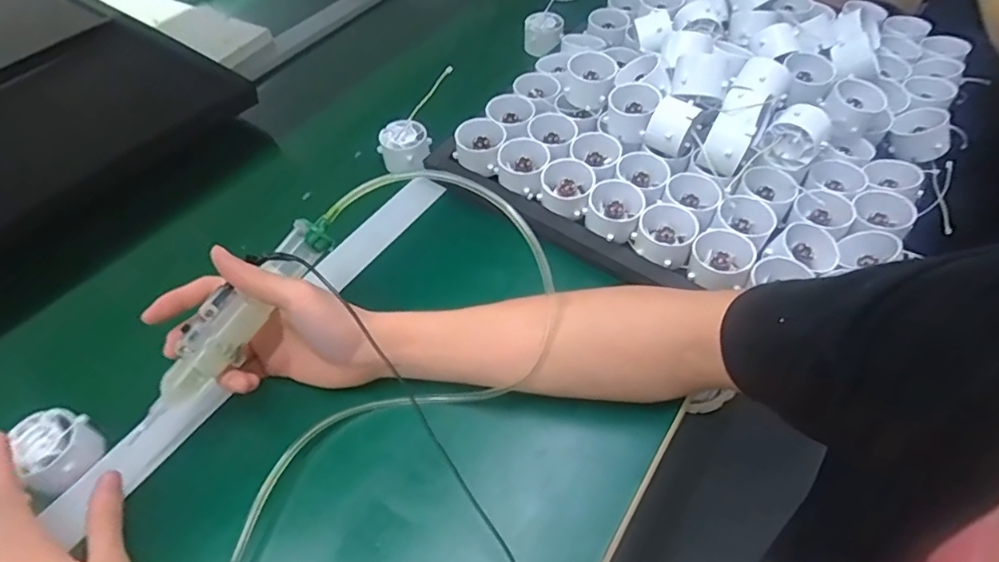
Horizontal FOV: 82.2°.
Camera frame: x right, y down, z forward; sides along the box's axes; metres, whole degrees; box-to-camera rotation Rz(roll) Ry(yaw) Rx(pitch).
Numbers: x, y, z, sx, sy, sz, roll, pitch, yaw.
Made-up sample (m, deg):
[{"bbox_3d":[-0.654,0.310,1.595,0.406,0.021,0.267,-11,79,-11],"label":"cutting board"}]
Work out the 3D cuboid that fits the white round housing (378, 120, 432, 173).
[{"bbox_3d":[-0.102,-0.143,0.612,0.053,0.031,0.053,-1,51,1],"label":"white round housing"}]

